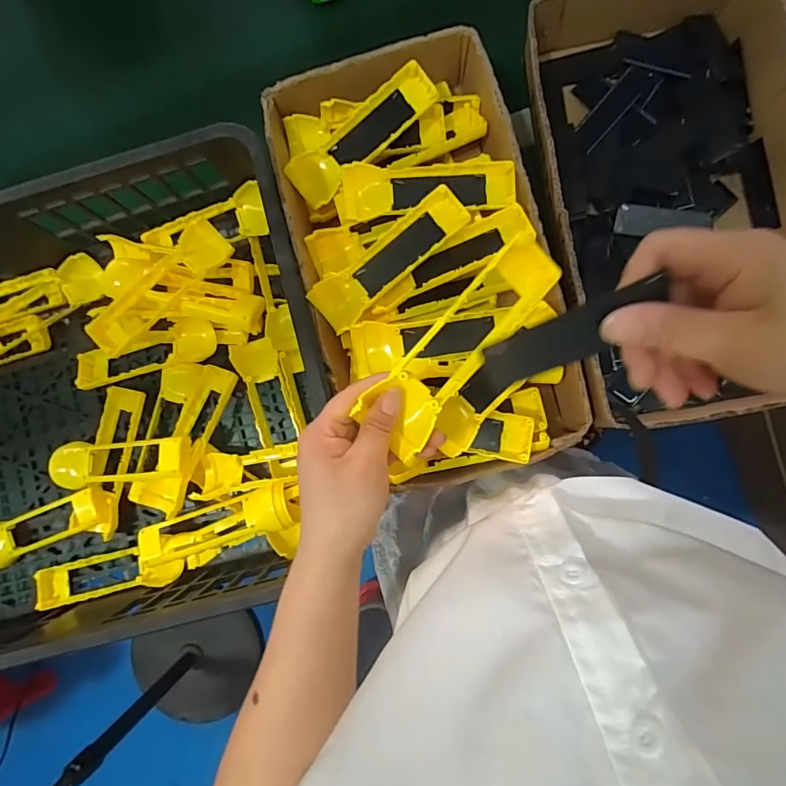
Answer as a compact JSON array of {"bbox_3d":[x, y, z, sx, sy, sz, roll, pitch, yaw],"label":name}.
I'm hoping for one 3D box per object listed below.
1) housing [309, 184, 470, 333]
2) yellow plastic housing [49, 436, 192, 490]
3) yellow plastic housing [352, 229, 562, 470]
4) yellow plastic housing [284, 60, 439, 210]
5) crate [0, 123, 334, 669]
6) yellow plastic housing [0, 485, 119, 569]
[{"bbox_3d":[-0.005,-0.128,0.441,0.162,0.019,0.049,-42,86,1],"label":"housing"},{"bbox_3d":[-0.291,0.077,0.505,0.171,0.041,0.056,-6,87,16],"label":"yellow plastic housing"},{"bbox_3d":[0.044,-0.033,0.308,0.047,0.029,0.162,38,88,4],"label":"yellow plastic housing"},{"bbox_3d":[-0.030,-0.258,0.470,0.162,0.033,0.051,-42,86,1],"label":"yellow plastic housing"},{"bbox_3d":[-0.366,0.035,0.495,0.596,0.175,0.409,-15,87,3],"label":"crate"},{"bbox_3d":[-0.385,0.150,0.520,0.177,0.039,0.057,-16,87,3],"label":"yellow plastic housing"}]

